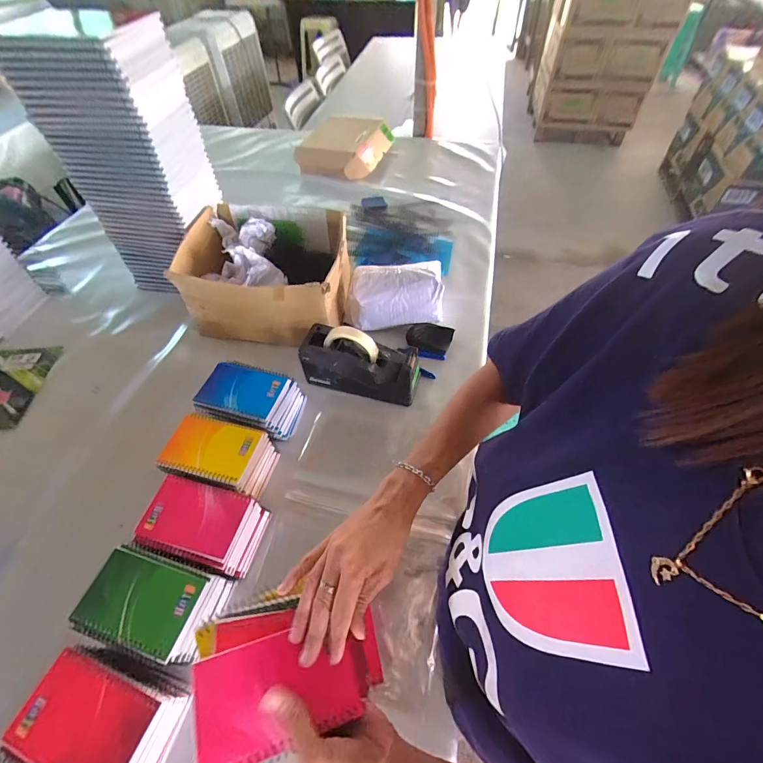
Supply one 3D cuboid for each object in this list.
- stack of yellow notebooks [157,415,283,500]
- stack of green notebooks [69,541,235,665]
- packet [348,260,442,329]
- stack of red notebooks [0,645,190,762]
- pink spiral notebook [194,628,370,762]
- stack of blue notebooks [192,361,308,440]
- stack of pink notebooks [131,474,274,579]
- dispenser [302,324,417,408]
[{"bbox_3d":[-0.247,0.119,0.578,0.140,0.080,0.096,8,54,8],"label":"stack of yellow notebooks"},{"bbox_3d":[-0.274,0.272,0.460,0.139,0.072,0.096,12,55,11],"label":"stack of green notebooks"},{"bbox_3d":[0.031,-0.172,0.766,0.181,0.103,0.099,-1,54,1],"label":"packet"},{"bbox_3d":[-0.294,0.361,0.402,0.138,0.079,0.105,14,55,12],"label":"stack of red notebooks"},{"bbox_3d":[-0.083,0.265,0.322,0.140,0.011,0.082,-9,61,-20],"label":"pink spiral notebook"},{"bbox_3d":[-0.221,0.034,0.637,0.148,0.085,0.109,8,54,8],"label":"stack of blue notebooks"},{"bbox_3d":[-0.245,0.203,0.522,0.138,0.079,0.092,11,55,10],"label":"stack of pink notebooks"},{"bbox_3d":[-0.039,-0.037,0.665,0.210,0.119,0.080,12,55,10],"label":"dispenser"}]

